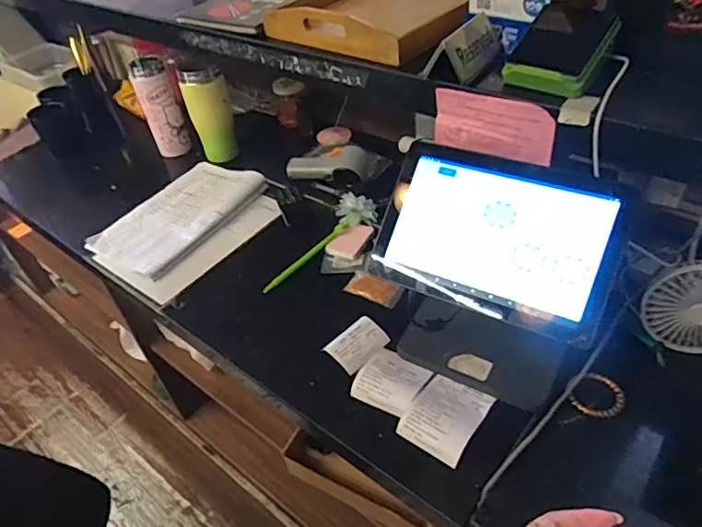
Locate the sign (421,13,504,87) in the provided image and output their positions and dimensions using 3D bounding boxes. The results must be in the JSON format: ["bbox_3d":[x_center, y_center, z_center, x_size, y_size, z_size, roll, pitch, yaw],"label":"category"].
[{"bbox_3d":[0.134,-0.251,0.610,0.050,0.051,0.110,24,51,30],"label":"sign"}]

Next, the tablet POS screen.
[{"bbox_3d":[0.151,-0.031,0.562,0.250,0.023,0.161,21,94,28],"label":"tablet POS screen"}]

